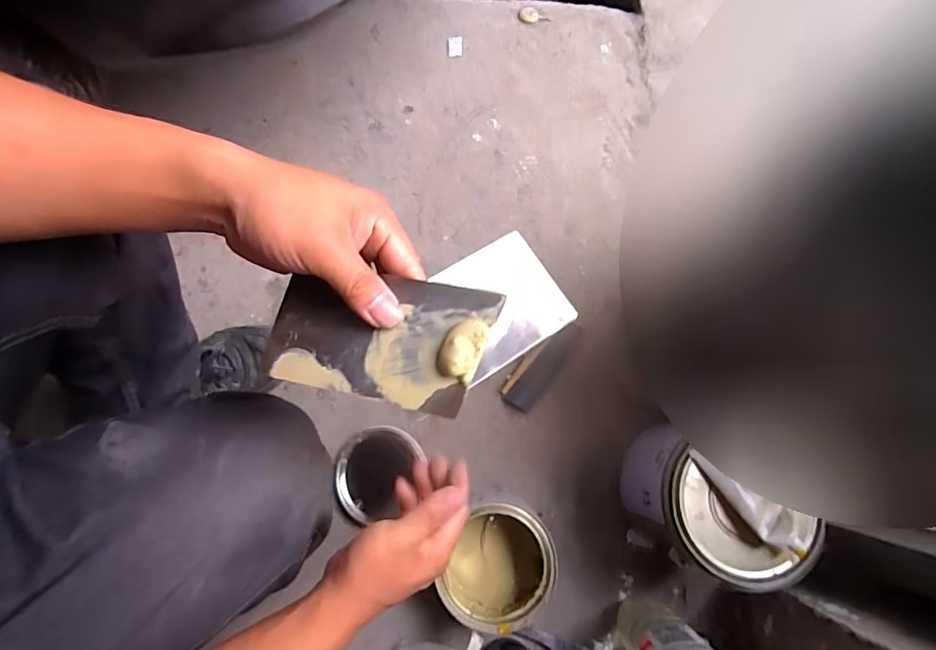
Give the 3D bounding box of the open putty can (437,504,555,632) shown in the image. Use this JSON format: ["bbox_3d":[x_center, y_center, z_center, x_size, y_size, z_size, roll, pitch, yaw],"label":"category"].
[{"bbox_3d":[0.039,0.277,0.574,0.110,0.083,0.130,28,80,6],"label":"open putty can"}]

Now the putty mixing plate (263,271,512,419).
[{"bbox_3d":[-0.055,0.005,0.282,0.134,0.012,0.073,10,75,17],"label":"putty mixing plate"}]

